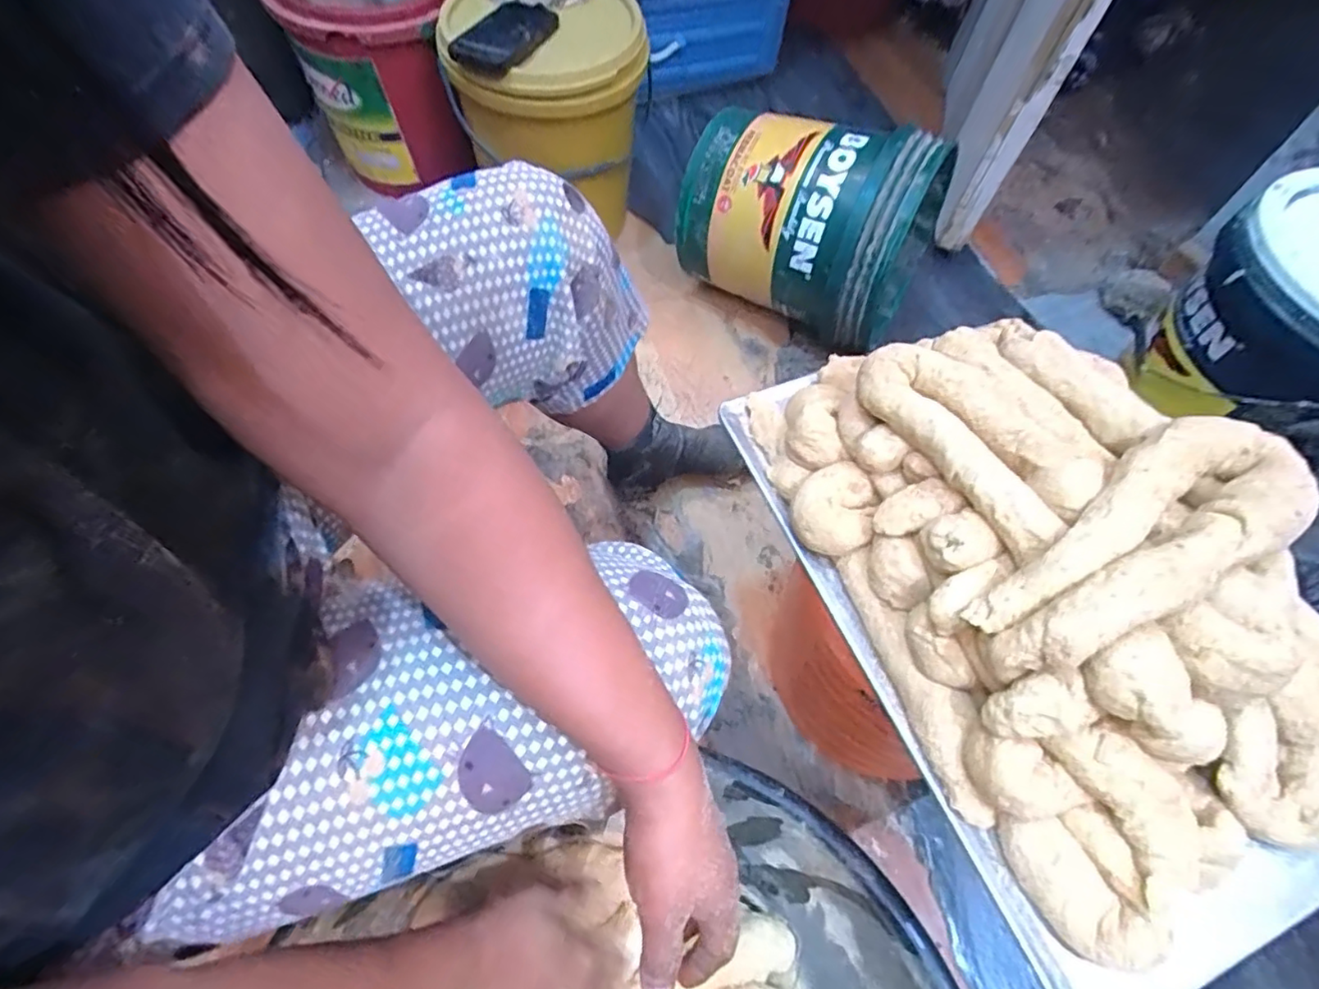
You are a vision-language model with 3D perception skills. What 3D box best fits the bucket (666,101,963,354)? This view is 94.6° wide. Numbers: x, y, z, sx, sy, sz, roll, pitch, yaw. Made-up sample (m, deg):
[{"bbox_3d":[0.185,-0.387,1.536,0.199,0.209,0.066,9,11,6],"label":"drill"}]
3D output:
[{"bbox_3d":[0.224,-0.439,0.908,0.341,0.255,0.260,33,64,16],"label":"bucket"}]

